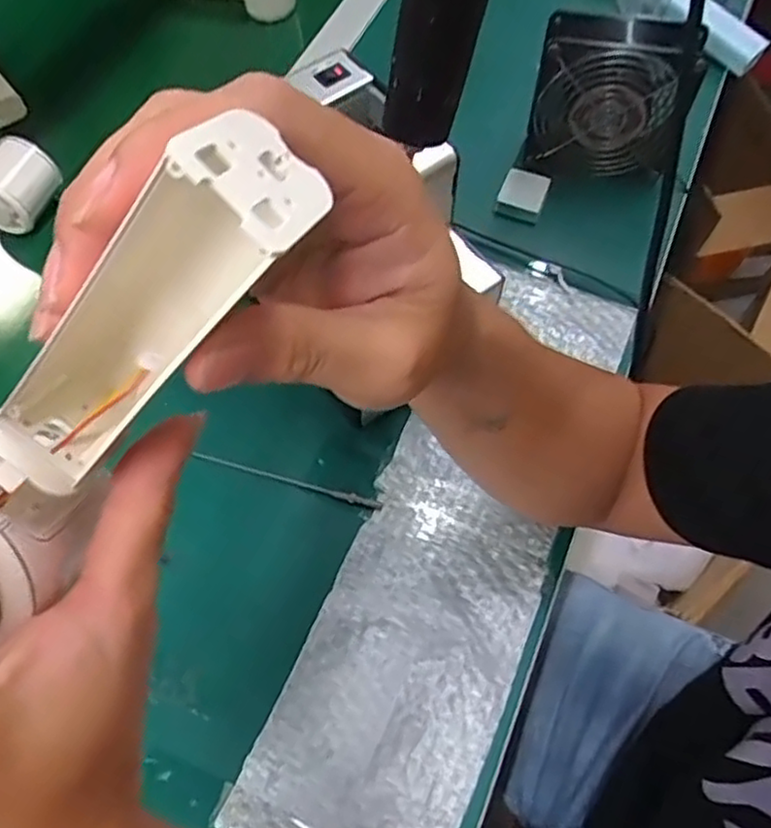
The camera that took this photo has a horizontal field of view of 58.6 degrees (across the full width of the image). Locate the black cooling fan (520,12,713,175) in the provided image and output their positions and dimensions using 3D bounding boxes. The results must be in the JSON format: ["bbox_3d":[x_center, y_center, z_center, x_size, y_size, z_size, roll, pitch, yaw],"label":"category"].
[{"bbox_3d":[0.182,-0.254,0.561,0.120,0.121,0.046,15,64,9],"label":"black cooling fan"}]

